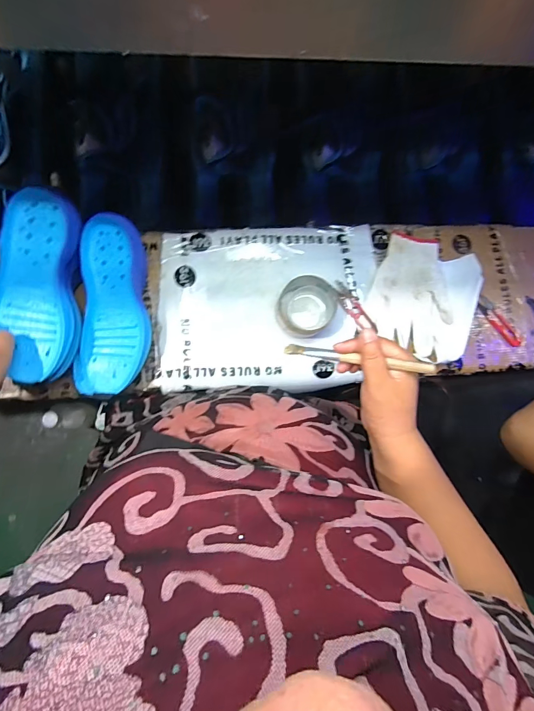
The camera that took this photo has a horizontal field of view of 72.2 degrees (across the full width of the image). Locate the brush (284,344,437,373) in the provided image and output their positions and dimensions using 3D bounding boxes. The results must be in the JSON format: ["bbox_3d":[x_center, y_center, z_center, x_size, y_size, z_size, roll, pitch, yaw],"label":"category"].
[{"bbox_3d":[0.090,0.003,0.379,0.155,0.009,0.011,9,81,29],"label":"brush"}]

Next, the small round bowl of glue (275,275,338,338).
[{"bbox_3d":[0.056,-0.070,0.544,0.085,0.053,0.082,1,83,-6],"label":"small round bowl of glue"}]

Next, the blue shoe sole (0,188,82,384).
[{"bbox_3d":[-0.290,-0.085,0.463,0.092,0.048,0.229,3,96,-6],"label":"blue shoe sole"}]

